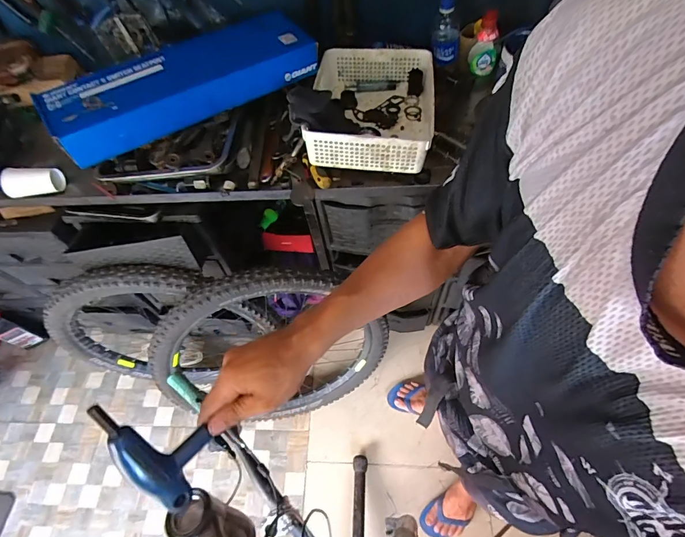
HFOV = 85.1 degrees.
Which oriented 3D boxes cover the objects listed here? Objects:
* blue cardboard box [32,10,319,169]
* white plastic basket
[{"bbox_3d":[-0.304,-0.378,0.749,0.523,0.084,0.172,-34,63,-13],"label":"blue cardboard box"},{"bbox_3d":[0.065,-0.352,0.811,0.253,0.099,0.335,2,61,6],"label":"white plastic basket"}]

